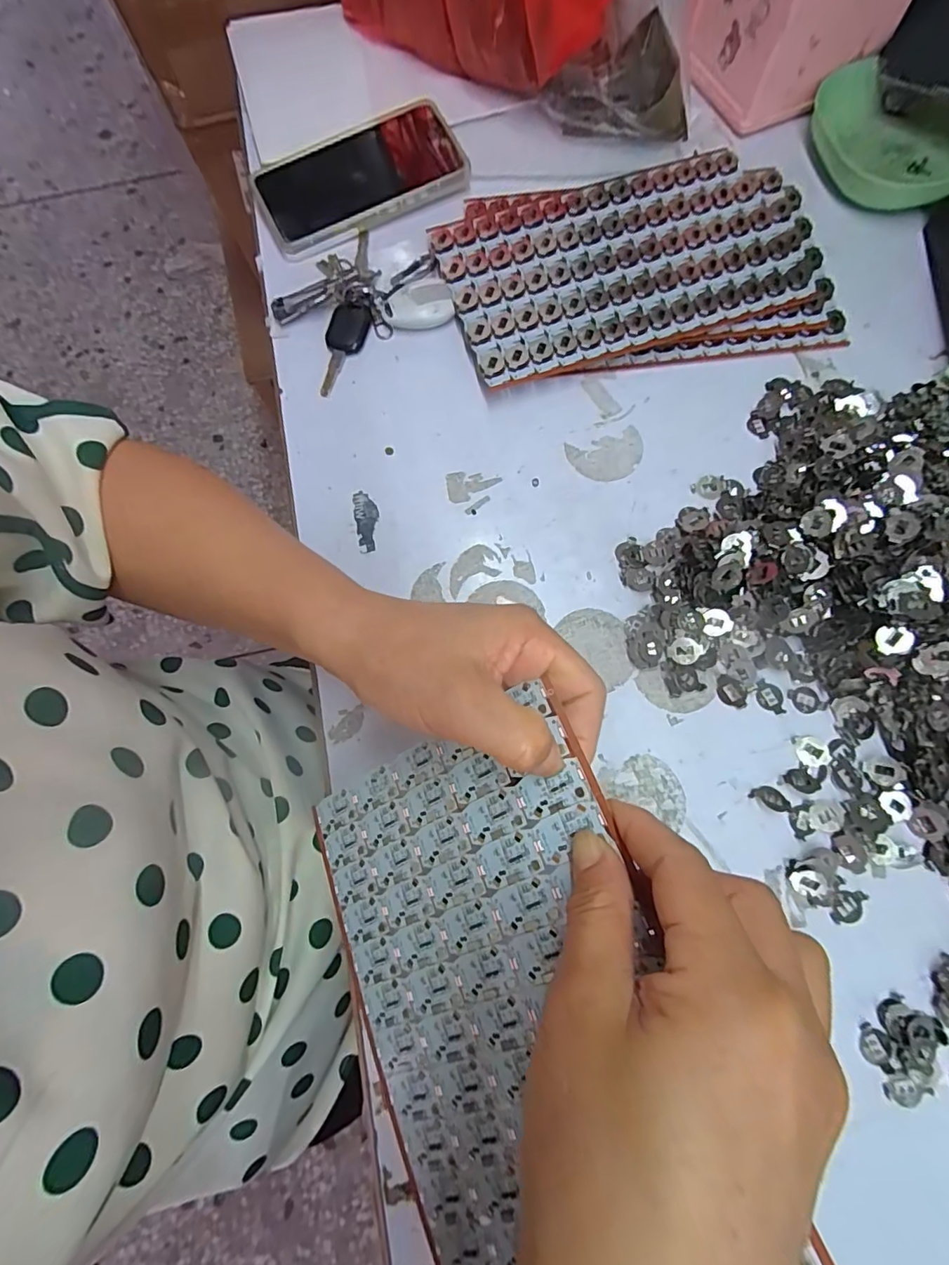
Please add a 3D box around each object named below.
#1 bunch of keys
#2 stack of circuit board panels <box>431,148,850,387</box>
[{"bbox_3d":[-0.089,-0.257,0.396,0.121,0.018,0.110,-32,77,-6],"label":"bunch of keys"},{"bbox_3d":[0.120,-0.275,0.394,0.277,0.020,0.167,-9,75,-1],"label":"stack of circuit board panels"}]

